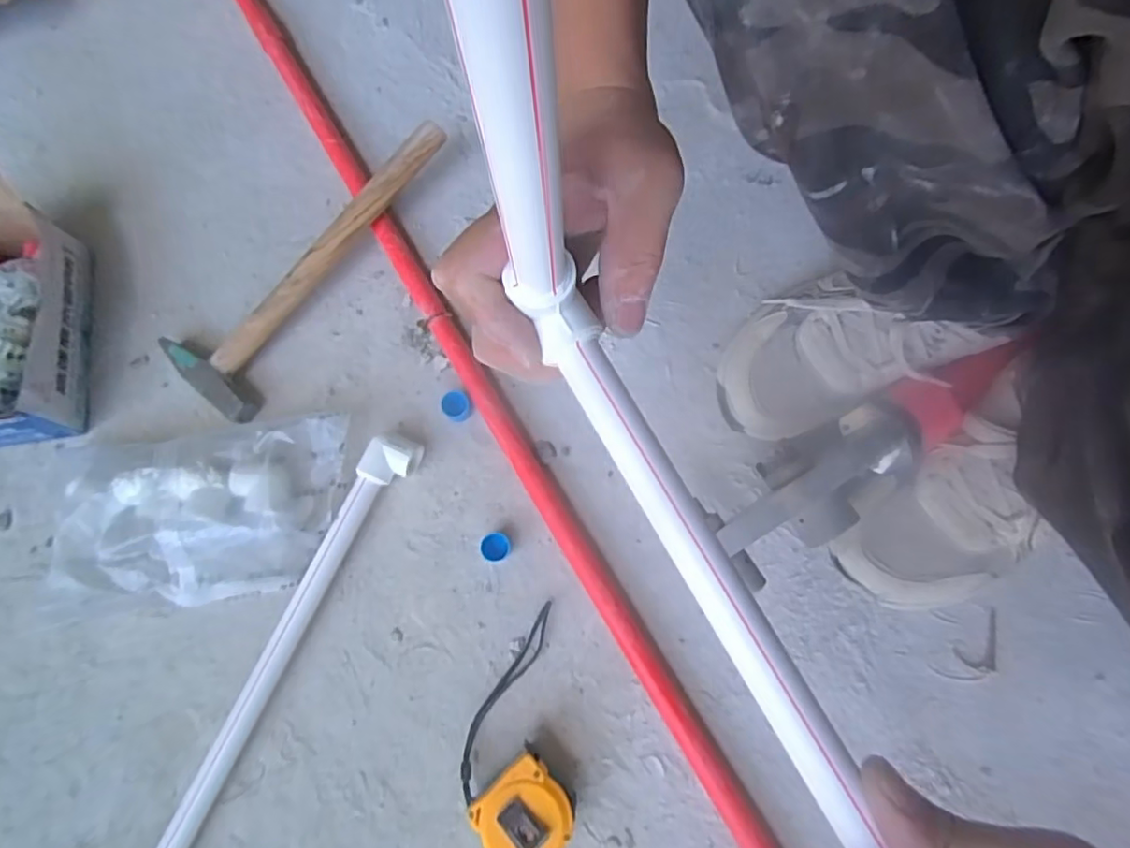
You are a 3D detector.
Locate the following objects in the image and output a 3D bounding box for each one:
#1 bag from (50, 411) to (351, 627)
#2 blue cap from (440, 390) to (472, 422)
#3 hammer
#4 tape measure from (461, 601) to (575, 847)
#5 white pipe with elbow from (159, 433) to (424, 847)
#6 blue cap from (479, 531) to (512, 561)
[{"bbox_3d":[-0.291,0.071,0.477,0.225,0.051,0.134,-5,75,-1],"label":"bag"},{"bbox_3d":[-0.093,-0.014,0.512,0.025,0.022,0.026,0,75,0],"label":"blue cap"},{"bbox_3d":[-0.233,-0.145,0.528,0.101,0.045,0.288,32,77,8],"label":"hammer"},{"bbox_3d":[-0.040,0.227,0.436,0.076,0.043,0.160,-9,75,-2],"label":"tape measure"},{"bbox_3d":[-0.321,0.383,0.404,0.035,0.031,0.847,25,77,7],"label":"white pipe with elbow"},{"bbox_3d":[-0.055,0.098,0.480,0.022,0.019,0.023,0,75,0],"label":"blue cap"}]

